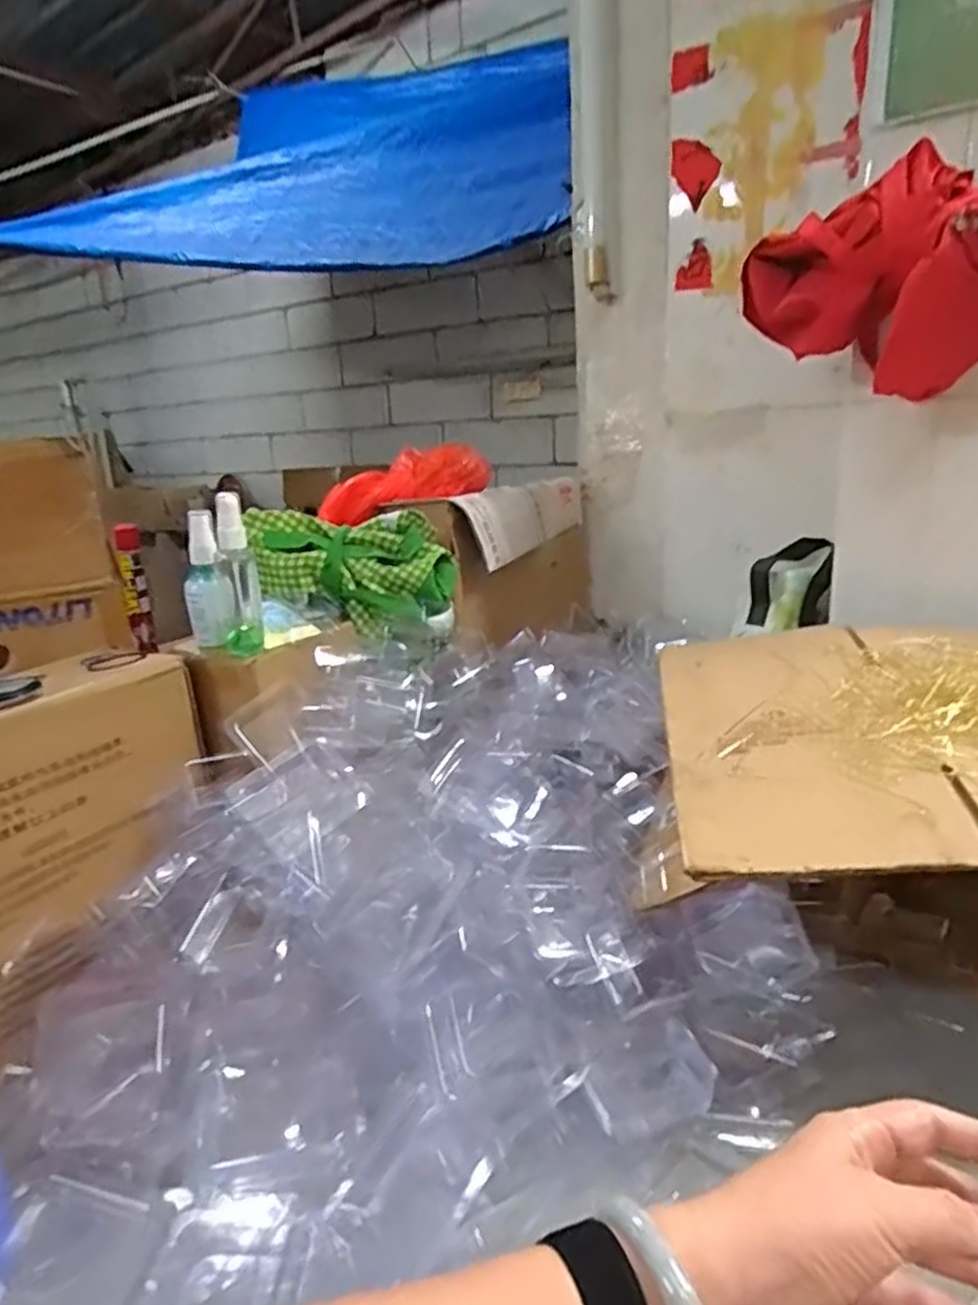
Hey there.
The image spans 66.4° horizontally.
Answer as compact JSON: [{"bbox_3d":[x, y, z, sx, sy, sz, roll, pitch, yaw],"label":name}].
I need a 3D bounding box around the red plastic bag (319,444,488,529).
[{"bbox_3d":[-0.102,-0.200,0.880,0.207,0.067,0.059,-16,17,0],"label":"red plastic bag"}]

